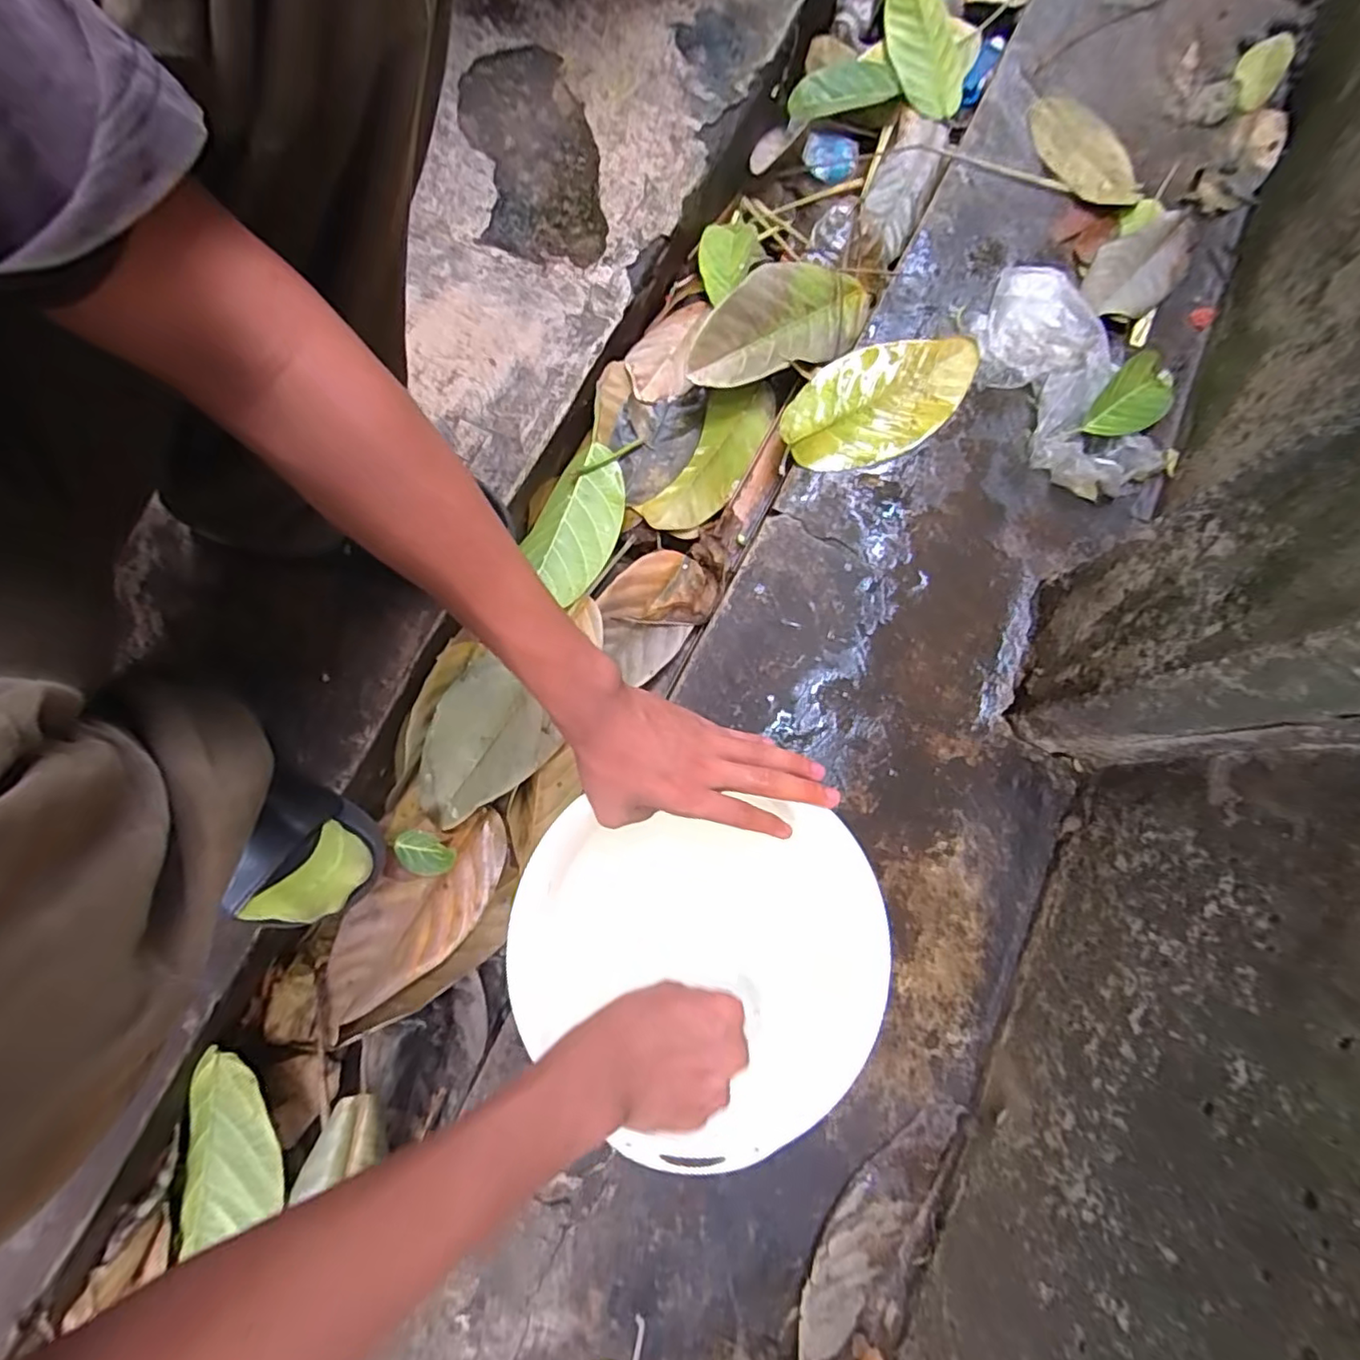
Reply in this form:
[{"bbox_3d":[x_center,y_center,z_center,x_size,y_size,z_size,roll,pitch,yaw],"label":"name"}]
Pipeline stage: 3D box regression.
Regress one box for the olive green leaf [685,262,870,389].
[{"bbox_3d":[0.112,-0.364,0.626,0.248,0.049,0.106,-35,82,-23],"label":"olive green leaf"}]

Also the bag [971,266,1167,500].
[{"bbox_3d":[0.358,-0.291,0.583,0.106,0.042,0.251,-19,80,-3],"label":"bag"}]

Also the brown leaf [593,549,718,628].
[{"bbox_3d":[-0.020,-0.089,0.585,0.105,0.024,0.071,2,79,1],"label":"brown leaf"}]

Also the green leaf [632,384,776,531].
[{"bbox_3d":[0.031,-0.221,0.618,0.070,0.015,0.178,30,80,4],"label":"green leaf"}]

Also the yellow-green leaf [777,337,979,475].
[{"bbox_3d":[0.185,-0.268,0.591,0.199,0.020,0.109,-33,81,-6],"label":"yellow-green leaf"}]

